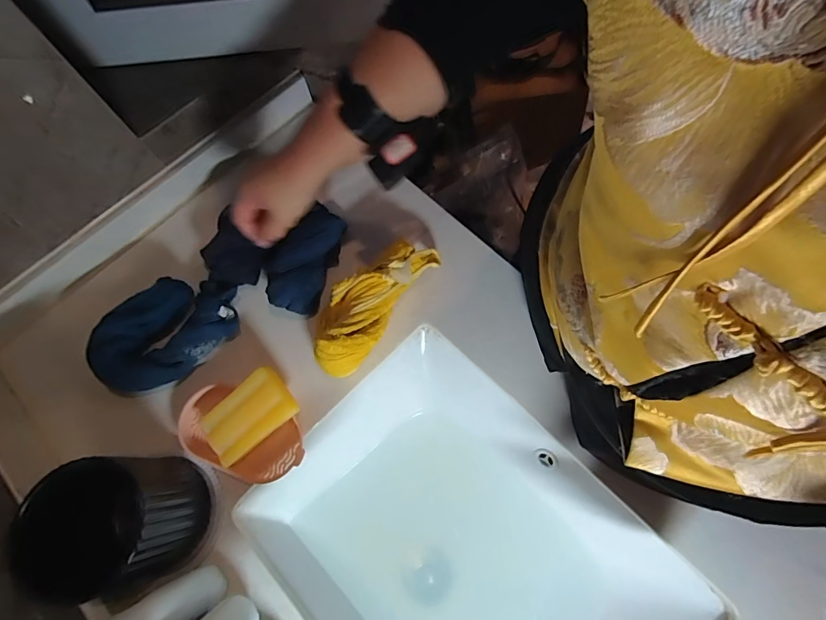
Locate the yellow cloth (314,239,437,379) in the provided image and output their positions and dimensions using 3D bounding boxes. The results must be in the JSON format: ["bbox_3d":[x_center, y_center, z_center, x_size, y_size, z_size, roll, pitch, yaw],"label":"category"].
[{"bbox_3d":[-0.056,-0.009,0.539,0.083,0.063,0.196,34,74,13],"label":"yellow cloth"}]

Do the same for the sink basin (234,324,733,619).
[{"bbox_3d":[0.058,0.304,0.531,0.455,0.136,0.346,43,76,15],"label":"sink basin"}]

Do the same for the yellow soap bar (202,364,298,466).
[{"bbox_3d":[-0.190,0.123,0.502,0.107,0.025,0.066,-42,80,3],"label":"yellow soap bar"}]

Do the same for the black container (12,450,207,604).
[{"bbox_3d":[-0.279,0.204,0.423,0.103,0.143,0.111,-2,70,1],"label":"black container"}]

